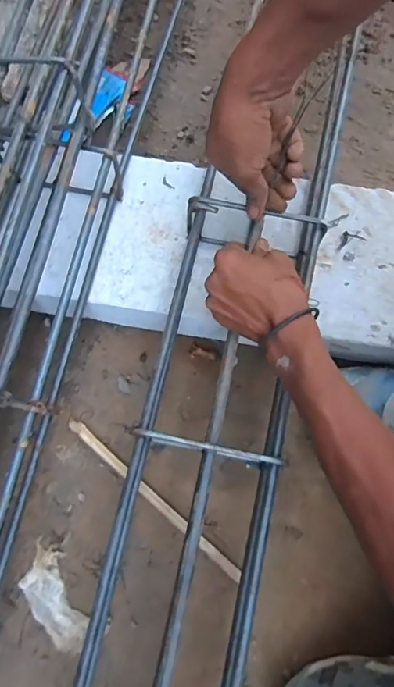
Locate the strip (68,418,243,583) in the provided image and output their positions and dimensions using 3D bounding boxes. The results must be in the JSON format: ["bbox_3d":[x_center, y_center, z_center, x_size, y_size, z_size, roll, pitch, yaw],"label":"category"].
[{"bbox_3d":[-0.050,0.177,0.518,0.260,0.009,0.013,40,79,9],"label":"strip"}]

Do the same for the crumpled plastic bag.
[{"bbox_3d":[-0.154,0.279,0.493,0.059,0.011,0.117,-40,79,-9],"label":"crumpled plastic bag"}]

